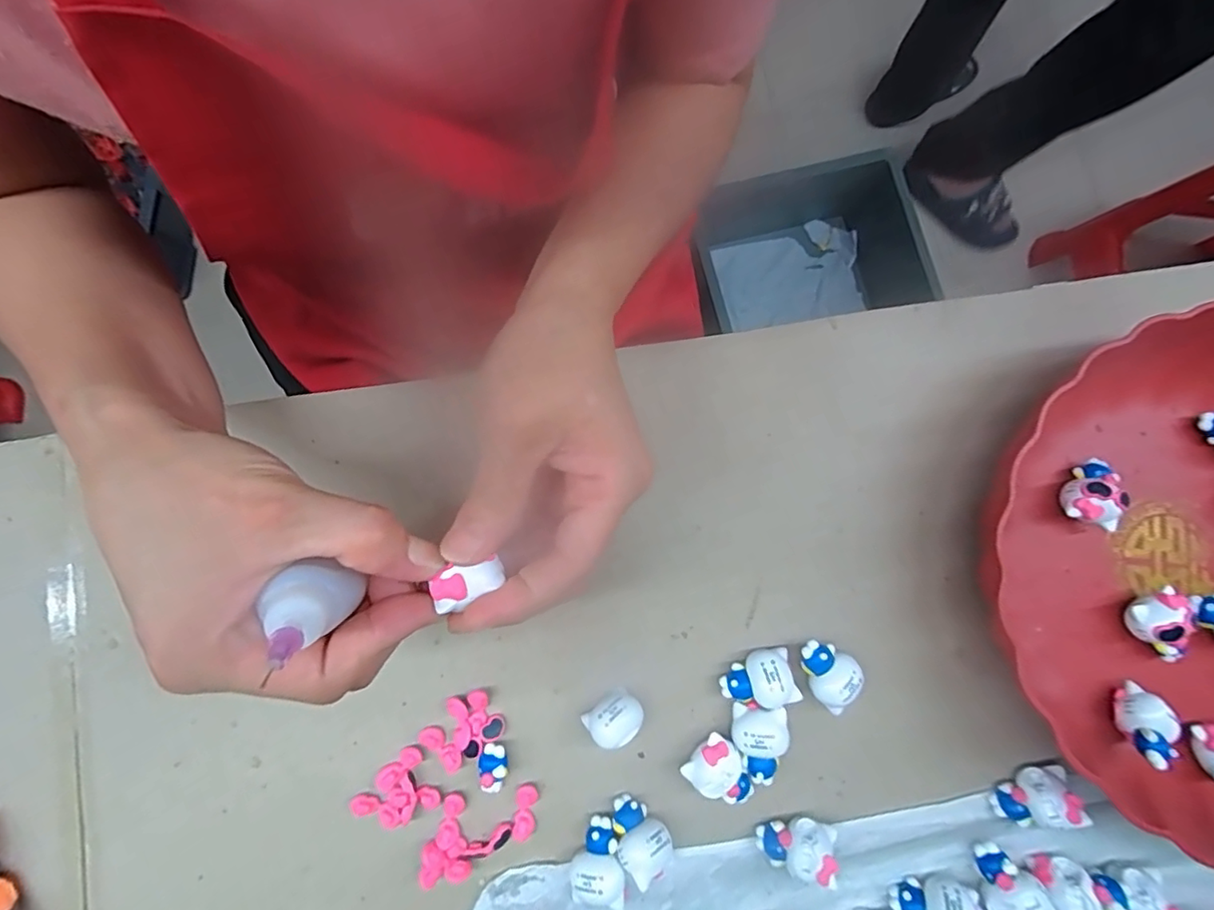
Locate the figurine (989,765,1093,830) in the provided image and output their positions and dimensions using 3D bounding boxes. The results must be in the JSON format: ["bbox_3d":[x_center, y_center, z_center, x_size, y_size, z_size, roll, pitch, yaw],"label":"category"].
[{"bbox_3d":[0.204,0.163,0.264,0.031,0.022,0.022,-9,83,-3],"label":"figurine"}]

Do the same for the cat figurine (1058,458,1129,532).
[{"bbox_3d":[0.244,0.019,0.284,0.022,0.025,0.035,1,83,-2],"label":"cat figurine"}]

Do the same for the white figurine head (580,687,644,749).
[{"bbox_3d":[0.004,0.125,0.266,0.026,0.018,0.023,-42,86,-6],"label":"white figurine head"}]

